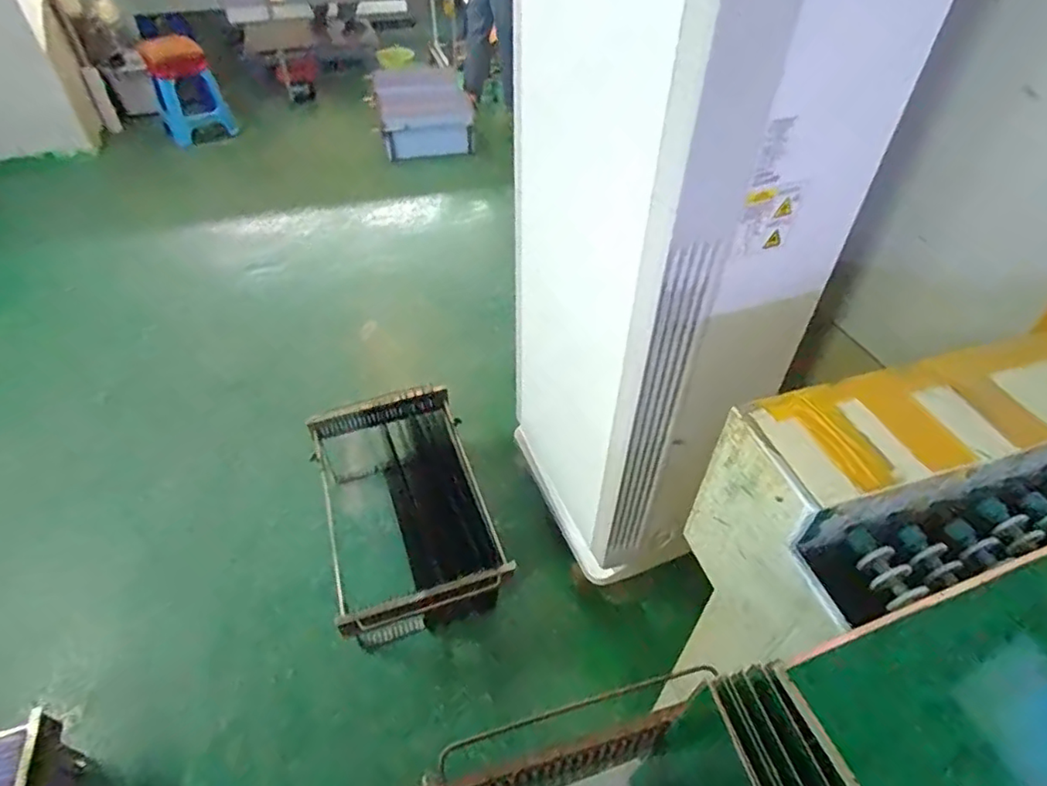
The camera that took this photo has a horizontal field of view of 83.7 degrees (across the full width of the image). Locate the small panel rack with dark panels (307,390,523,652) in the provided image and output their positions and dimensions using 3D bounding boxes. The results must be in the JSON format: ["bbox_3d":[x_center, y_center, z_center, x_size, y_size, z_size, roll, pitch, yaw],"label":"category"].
[{"bbox_3d":[-0.353,0.320,1.700,0.414,0.340,0.750,-15,48,-15],"label":"small panel rack with dark panels"}]

